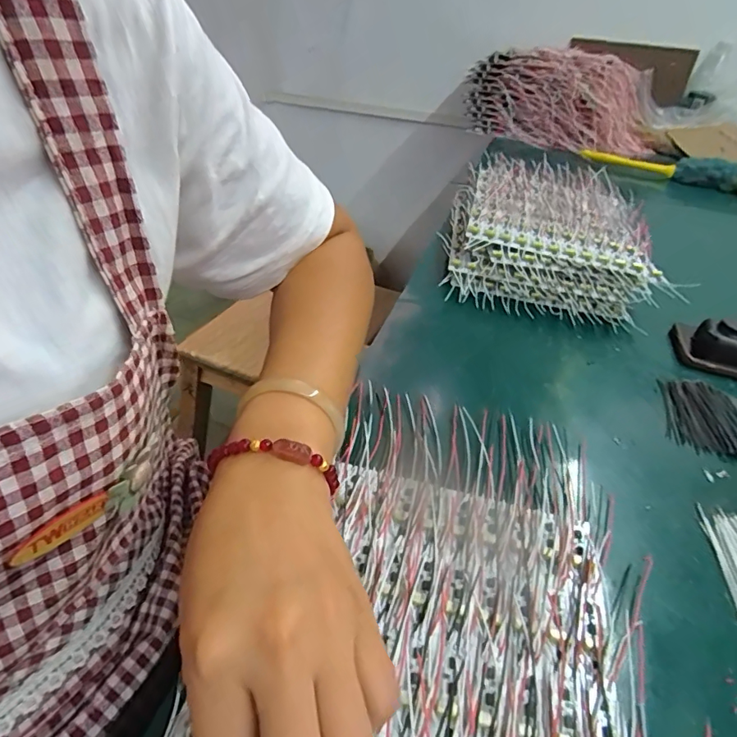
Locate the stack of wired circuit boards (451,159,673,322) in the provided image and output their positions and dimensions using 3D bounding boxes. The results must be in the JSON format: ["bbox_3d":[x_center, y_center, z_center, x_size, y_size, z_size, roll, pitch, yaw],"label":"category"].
[{"bbox_3d":[0.232,-0.181,0.623,0.240,0.071,0.343,12,40,7],"label":"stack of wired circuit boards"}]

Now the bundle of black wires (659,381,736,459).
[{"bbox_3d":[0.288,0.040,0.403,0.063,0.011,0.086,13,40,8],"label":"bundle of black wires"}]

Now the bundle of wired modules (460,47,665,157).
[{"bbox_3d":[0.446,-0.621,1.104,0.459,0.176,0.183,20,42,18],"label":"bundle of wired modules"}]

